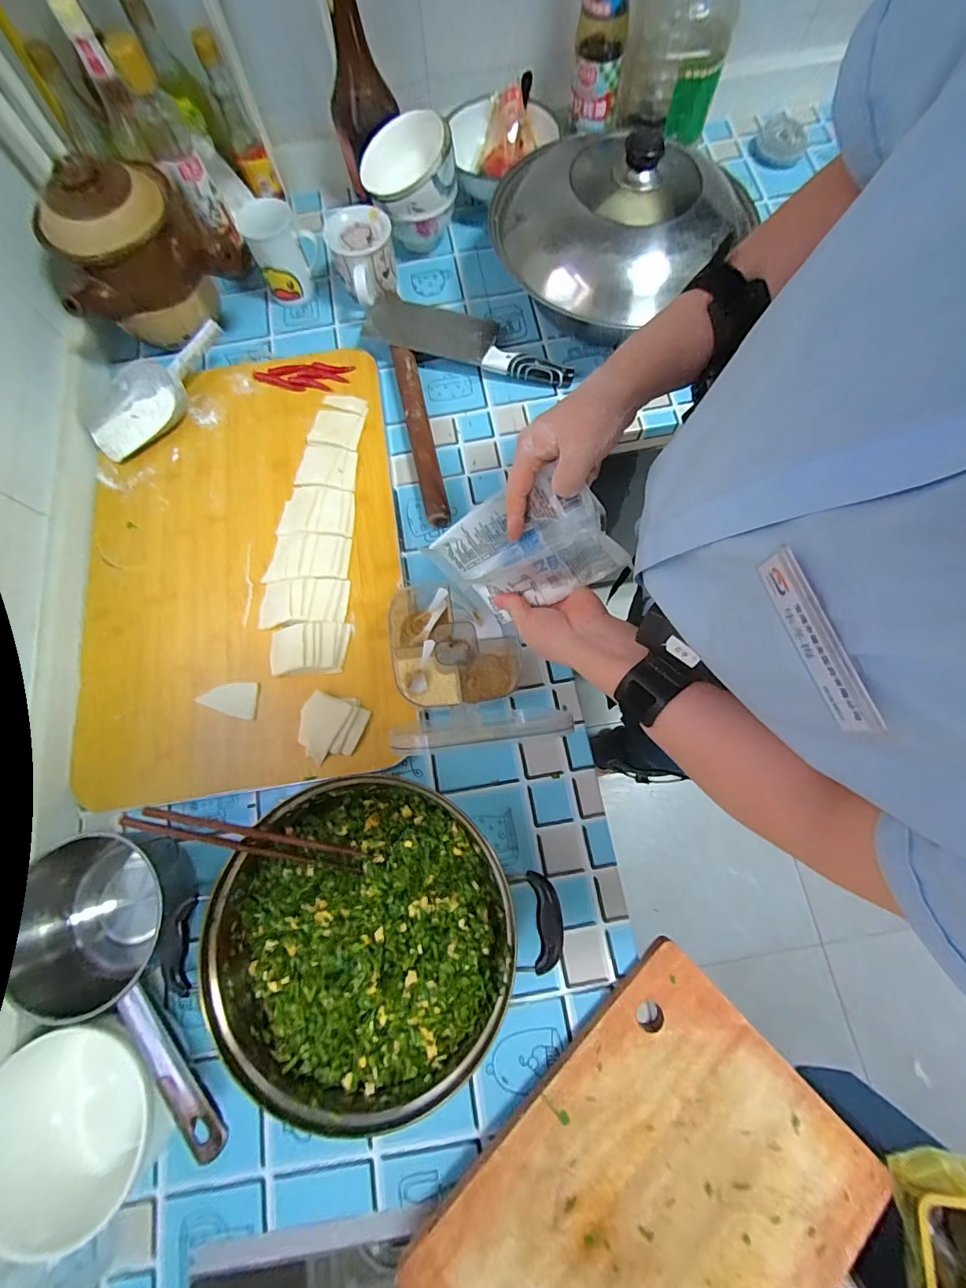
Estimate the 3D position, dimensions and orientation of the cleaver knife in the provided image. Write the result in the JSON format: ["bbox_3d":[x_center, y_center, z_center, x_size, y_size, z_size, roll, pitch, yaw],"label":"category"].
[{"bbox_3d":[-0.020,-0.435,0.640,0.299,0.041,0.092,12,74,4],"label":"cleaver knife"}]

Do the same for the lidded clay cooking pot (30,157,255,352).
[{"bbox_3d":[-0.440,-0.509,0.605,0.205,0.178,0.144,-28,75,-5],"label":"lidded clay cooking pot"}]

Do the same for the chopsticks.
[{"bbox_3d":[-0.215,0.180,0.415,0.197,0.013,0.023,22,73,-22],"label":"chopsticks"}]

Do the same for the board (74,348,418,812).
[{"bbox_3d":[-0.300,-0.117,0.568,0.374,0.027,0.572,-8,73,-2],"label":"board"}]

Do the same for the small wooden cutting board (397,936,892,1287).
[{"bbox_3d":[0.140,0.494,0.381,0.355,0.021,0.252,-43,77,-11],"label":"small wooden cutting board"}]

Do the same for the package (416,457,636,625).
[{"bbox_3d":[0.034,-0.081,0.394,0.149,0.107,0.015,-22,30,33],"label":"package"}]

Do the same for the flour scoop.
[{"bbox_3d":[-0.452,-0.355,0.618,0.096,0.056,0.221,35,77,11],"label":"flour scoop"}]

